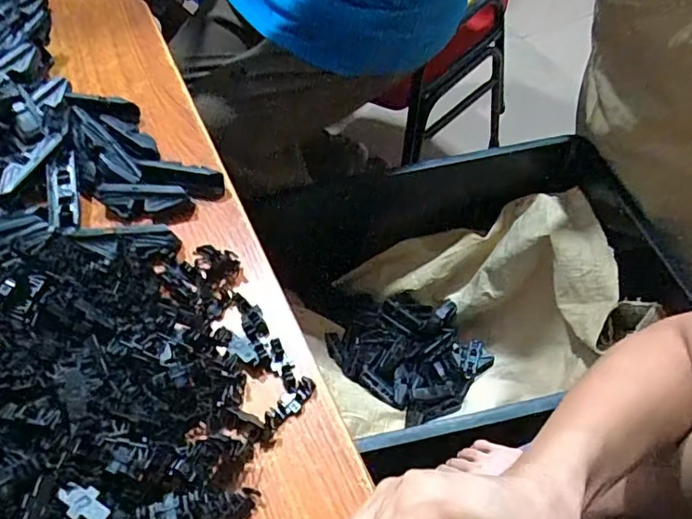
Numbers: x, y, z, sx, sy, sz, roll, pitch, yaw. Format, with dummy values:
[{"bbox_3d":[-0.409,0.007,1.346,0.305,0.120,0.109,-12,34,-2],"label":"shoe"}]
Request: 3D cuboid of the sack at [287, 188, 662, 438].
[{"bbox_3d":[0.182,0.062,0.854,0.466,0.226,0.281,-9,52,-2],"label":"sack"}]

